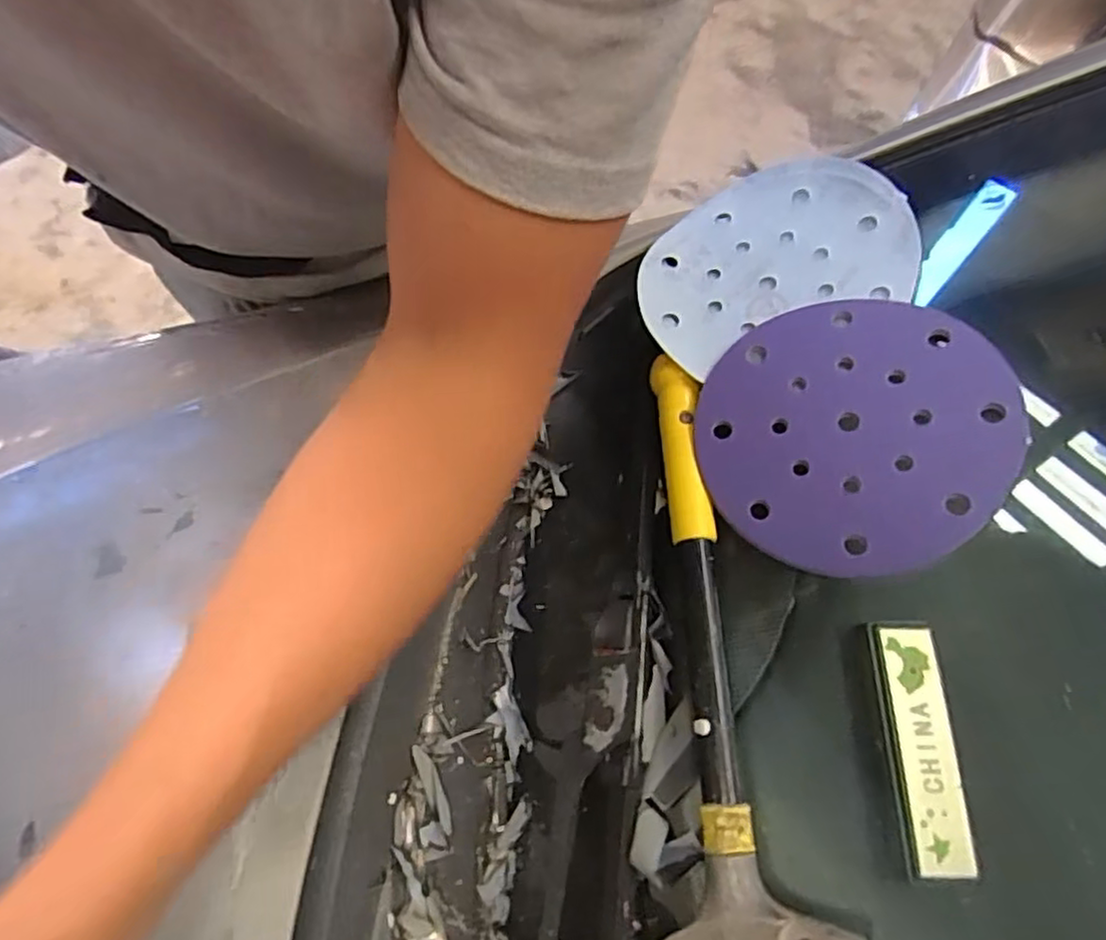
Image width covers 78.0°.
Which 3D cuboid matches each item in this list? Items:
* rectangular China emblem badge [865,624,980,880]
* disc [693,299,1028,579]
[{"bbox_3d":[0.176,0.131,0.326,0.030,0.011,0.110,-1,68,0],"label":"rectangular China emblem badge"},{"bbox_3d":[0.142,-0.020,0.334,0.138,0.012,0.137,-9,70,24],"label":"disc"}]

